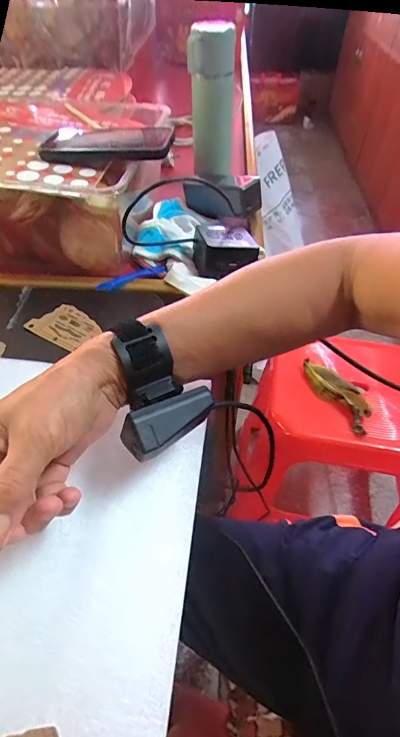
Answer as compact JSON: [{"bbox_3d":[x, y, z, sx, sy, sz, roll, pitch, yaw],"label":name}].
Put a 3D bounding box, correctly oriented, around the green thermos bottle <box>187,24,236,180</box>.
[{"bbox_3d":[0.017,-0.415,0.640,0.071,0.200,0.079,3,48,0],"label":"green thermos bottle"}]

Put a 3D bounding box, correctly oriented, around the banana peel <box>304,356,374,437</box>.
[{"bbox_3d":[0.249,0.041,0.714,0.069,0.034,0.159,-26,54,-22],"label":"banana peel"}]

